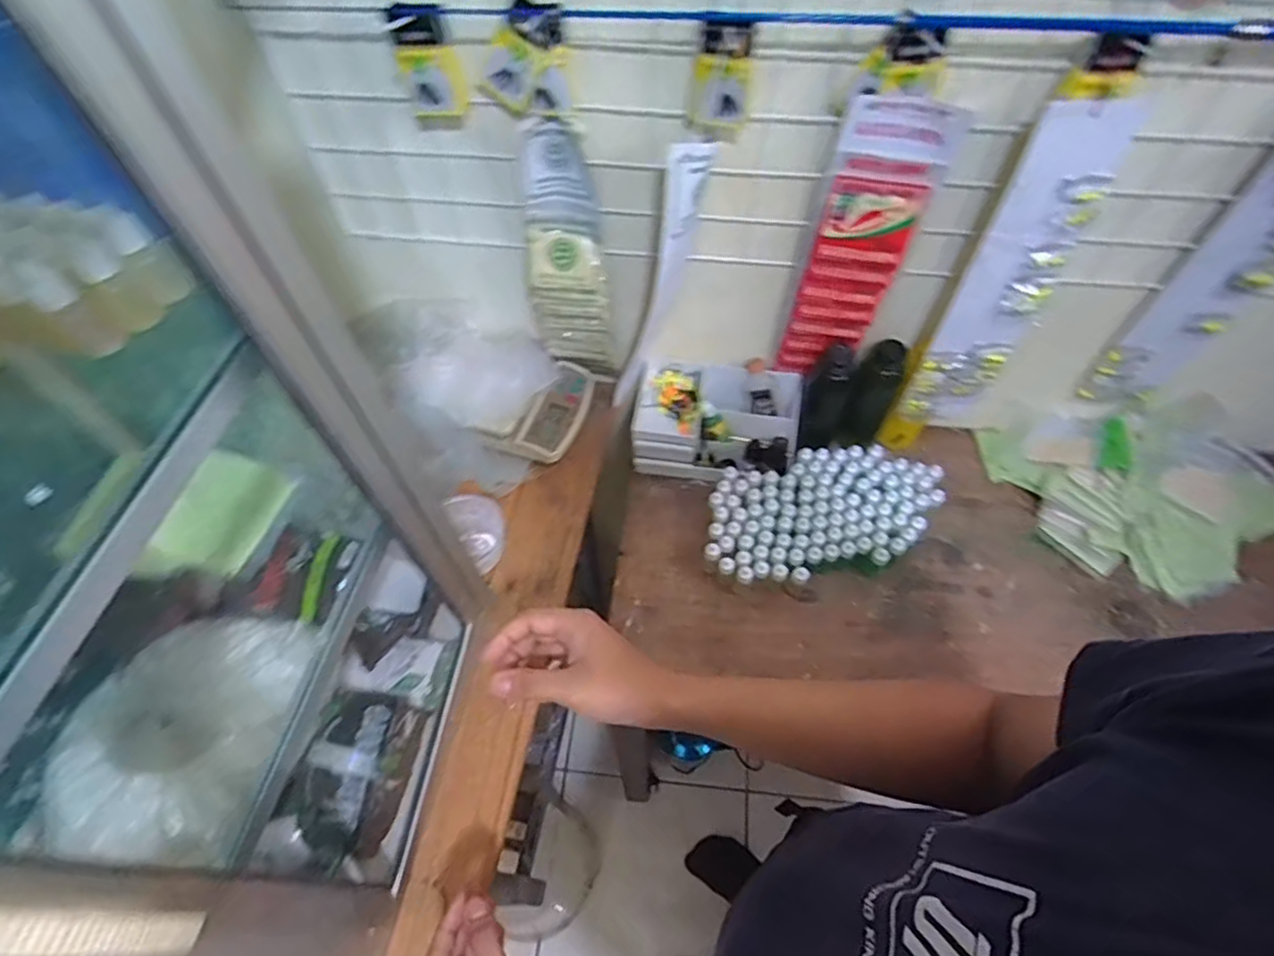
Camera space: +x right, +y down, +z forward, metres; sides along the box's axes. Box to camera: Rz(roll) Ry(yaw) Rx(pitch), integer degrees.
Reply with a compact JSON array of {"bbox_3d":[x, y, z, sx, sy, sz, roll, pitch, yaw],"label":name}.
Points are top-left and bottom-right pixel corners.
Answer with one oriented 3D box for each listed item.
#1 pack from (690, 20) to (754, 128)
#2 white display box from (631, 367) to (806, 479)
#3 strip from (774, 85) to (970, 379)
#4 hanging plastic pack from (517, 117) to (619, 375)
[{"bbox_3d":[0.080,-0.374,0.606,0.055,0.098,0.036,4,56,3],"label":"pack"},{"bbox_3d":[0.114,-0.080,0.942,0.231,0.104,0.134,6,56,4],"label":"white display box"},{"bbox_3d":[0.255,-0.255,0.754,0.116,0.354,0.019,10,56,7],"label":"strip"},{"bbox_3d":[-0.087,-0.260,0.800,0.100,0.335,0.067,-8,56,-5],"label":"hanging plastic pack"}]

